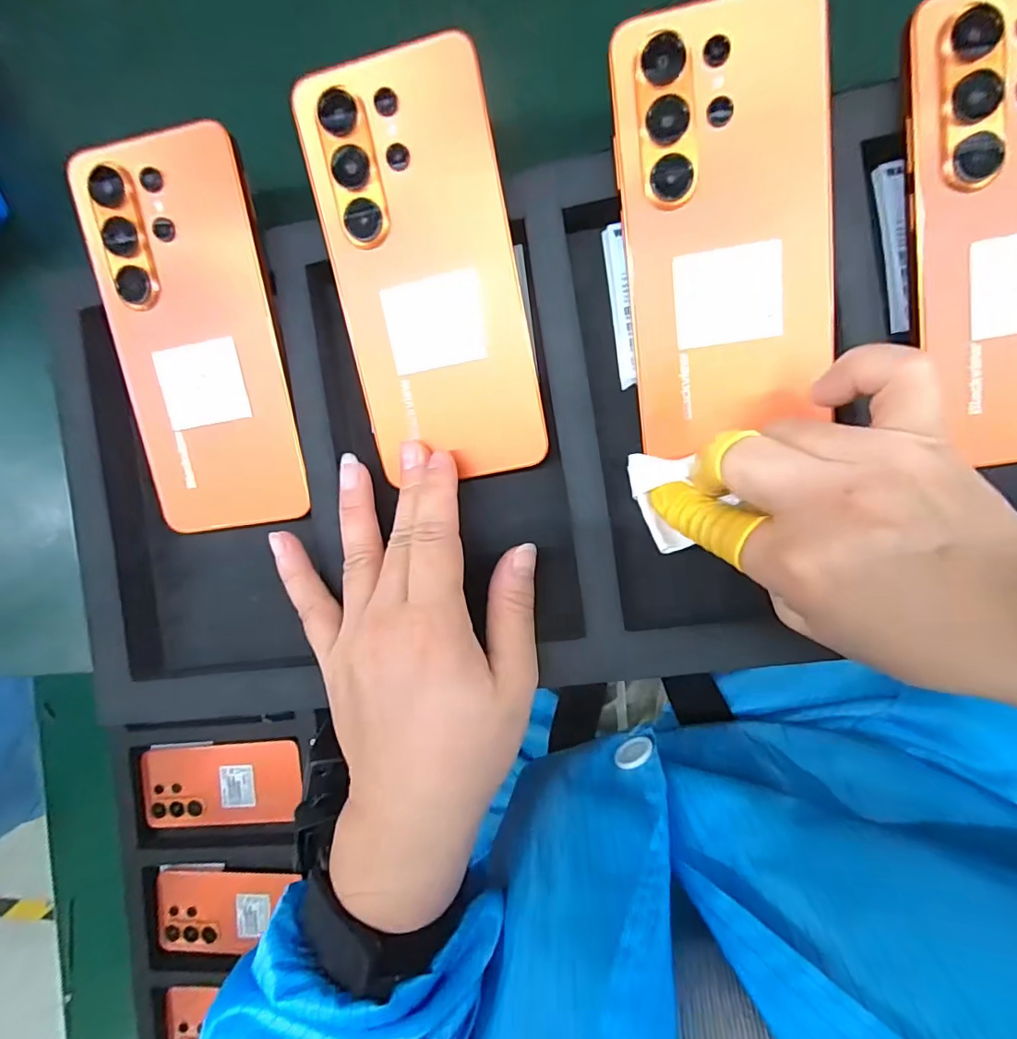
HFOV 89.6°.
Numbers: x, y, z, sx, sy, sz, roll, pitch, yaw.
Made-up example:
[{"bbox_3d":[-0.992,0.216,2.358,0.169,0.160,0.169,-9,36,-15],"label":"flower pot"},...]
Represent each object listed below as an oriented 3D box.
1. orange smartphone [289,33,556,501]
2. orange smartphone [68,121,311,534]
[{"bbox_3d":[-0.034,-0.100,0.217,0.078,0.004,0.165,-13,101,7],"label":"orange smartphone"},{"bbox_3d":[-0.141,-0.079,0.230,0.078,0.013,0.167,-6,101,7],"label":"orange smartphone"}]

